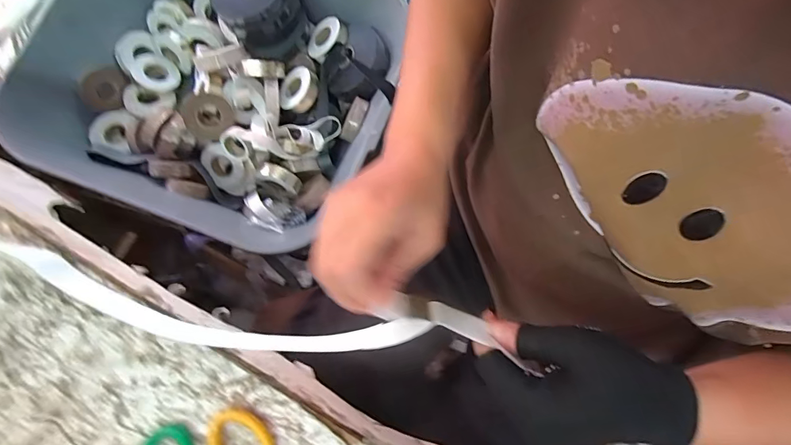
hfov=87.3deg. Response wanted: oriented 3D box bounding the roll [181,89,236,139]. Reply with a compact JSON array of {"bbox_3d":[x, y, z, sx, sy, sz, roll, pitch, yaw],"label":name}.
[{"bbox_3d":[-0.320,-0.183,0.707,0.080,0.032,0.074,-4,115,-8],"label":"roll"}]

